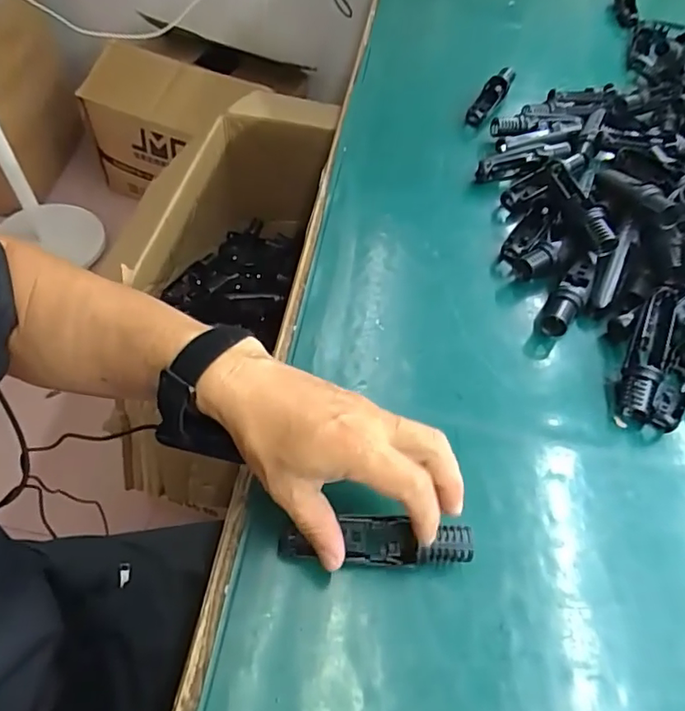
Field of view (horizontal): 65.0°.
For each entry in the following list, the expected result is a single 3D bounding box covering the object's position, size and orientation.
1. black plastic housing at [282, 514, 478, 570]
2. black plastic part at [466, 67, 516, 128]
[{"bbox_3d":[0.022,0.124,0.359,0.126,0.024,0.028,0,55,5],"label":"black plastic housing"},{"bbox_3d":[0.197,-0.344,0.717,0.027,0.037,0.115,29,56,13],"label":"black plastic part"}]

